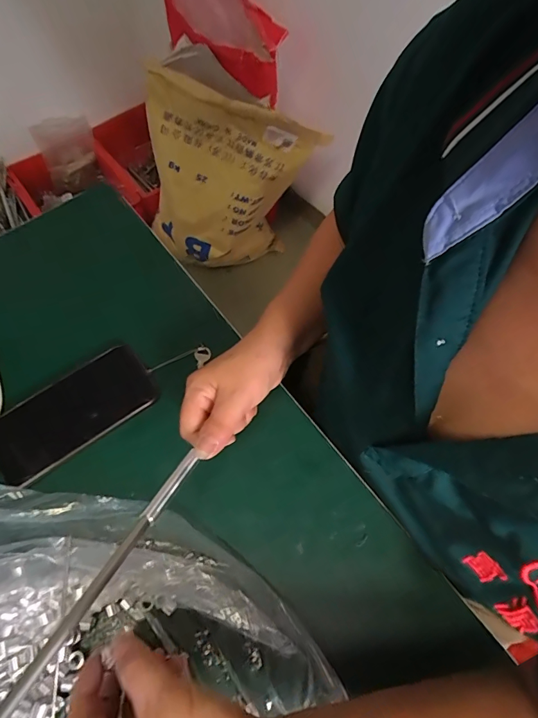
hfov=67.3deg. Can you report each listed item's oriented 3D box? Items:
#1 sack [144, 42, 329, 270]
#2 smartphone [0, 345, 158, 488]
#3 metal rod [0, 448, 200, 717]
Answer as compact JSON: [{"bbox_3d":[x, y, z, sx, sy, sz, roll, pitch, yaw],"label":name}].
[{"bbox_3d":[-0.136,-0.503,1.174,0.419,0.555,0.225,18,40,-7],"label":"sack"},{"bbox_3d":[-0.198,0.053,0.405,0.159,0.011,0.077,-35,70,-14],"label":"smartphone"},{"bbox_3d":[-0.101,0.132,0.247,0.010,0.006,0.201,26,41,10],"label":"metal rod"}]

